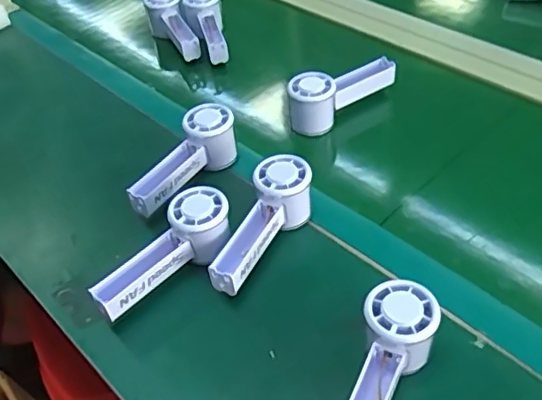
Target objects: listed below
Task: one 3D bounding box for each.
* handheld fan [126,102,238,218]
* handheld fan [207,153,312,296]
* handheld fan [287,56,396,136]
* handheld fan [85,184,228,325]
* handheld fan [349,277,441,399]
[{"bbox_3d":[-0.101,-0.047,0.647,0.054,0.052,0.152,31,56,32],"label":"handheld fan"},{"bbox_3d":[-0.004,0.028,0.568,0.053,0.061,0.151,13,48,20],"label":"handheld fan"},{"bbox_3d":[0.091,-0.141,0.732,0.151,0.060,0.048,-33,50,-24],"label":"handheld fan"},{"bbox_3d":[-0.103,0.052,0.559,0.148,0.062,0.064,-29,49,-21],"label":"handheld fan"},{"bbox_3d":[0.089,0.138,0.446,0.052,0.061,0.151,12,48,18],"label":"handheld fan"}]

